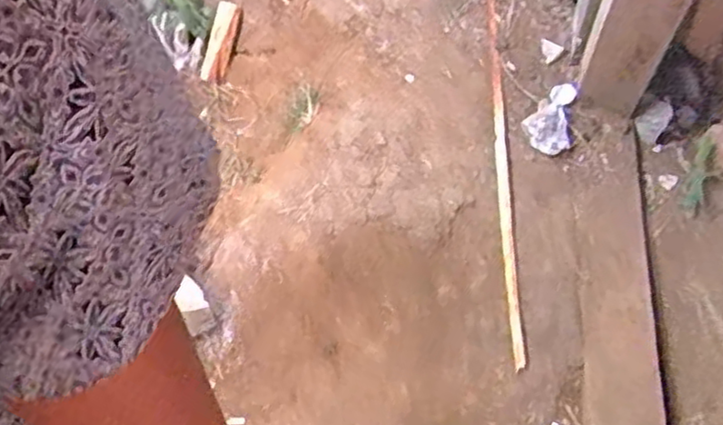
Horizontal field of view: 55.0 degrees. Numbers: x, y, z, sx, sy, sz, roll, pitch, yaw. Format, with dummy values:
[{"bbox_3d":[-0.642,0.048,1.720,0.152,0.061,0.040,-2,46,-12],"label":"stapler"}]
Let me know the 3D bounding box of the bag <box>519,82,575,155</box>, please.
[{"bbox_3d":[0.367,-0.182,1.354,0.097,0.057,0.158,15,62,10],"label":"bag"}]

